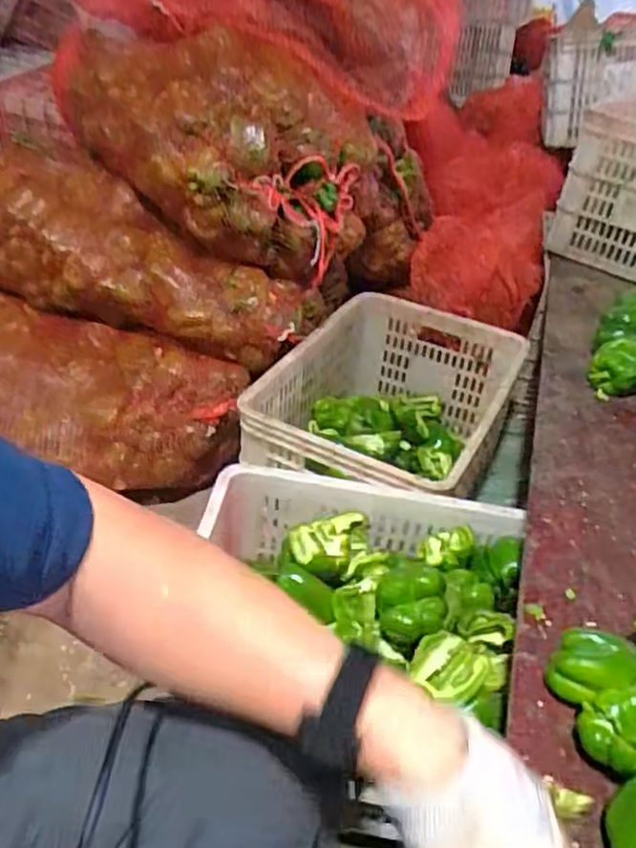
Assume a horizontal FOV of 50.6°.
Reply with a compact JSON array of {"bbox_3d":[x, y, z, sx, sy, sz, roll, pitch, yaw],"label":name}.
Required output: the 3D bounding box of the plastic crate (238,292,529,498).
[{"bbox_3d":[0.123,-0.008,1.219,0.367,0.211,0.523,22,40,18],"label":"plastic crate"}]

